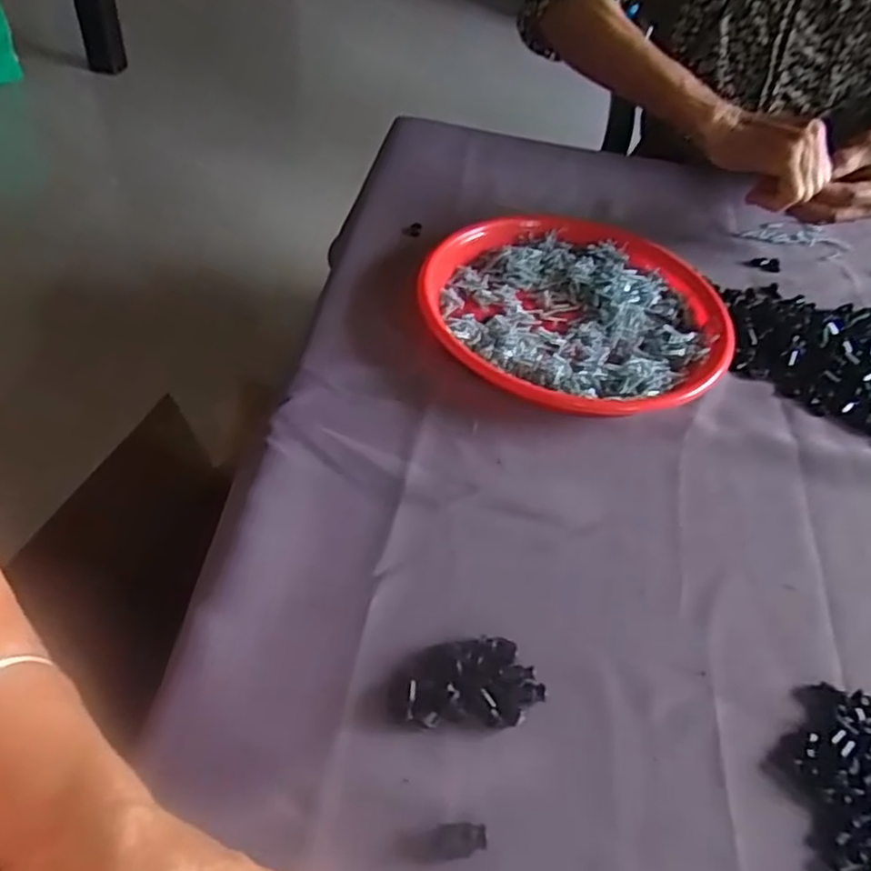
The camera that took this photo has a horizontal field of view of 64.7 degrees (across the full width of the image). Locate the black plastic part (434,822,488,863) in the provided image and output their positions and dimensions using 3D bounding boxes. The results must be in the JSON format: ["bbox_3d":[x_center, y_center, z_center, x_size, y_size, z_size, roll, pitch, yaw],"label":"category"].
[{"bbox_3d":[0.011,0.174,0.296,0.022,0.004,0.013,-2,48,-7],"label":"black plastic part"}]

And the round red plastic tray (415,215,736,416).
[{"bbox_3d":[0.110,-0.099,0.543,0.229,0.036,0.220,3,47,-3],"label":"round red plastic tray"}]

